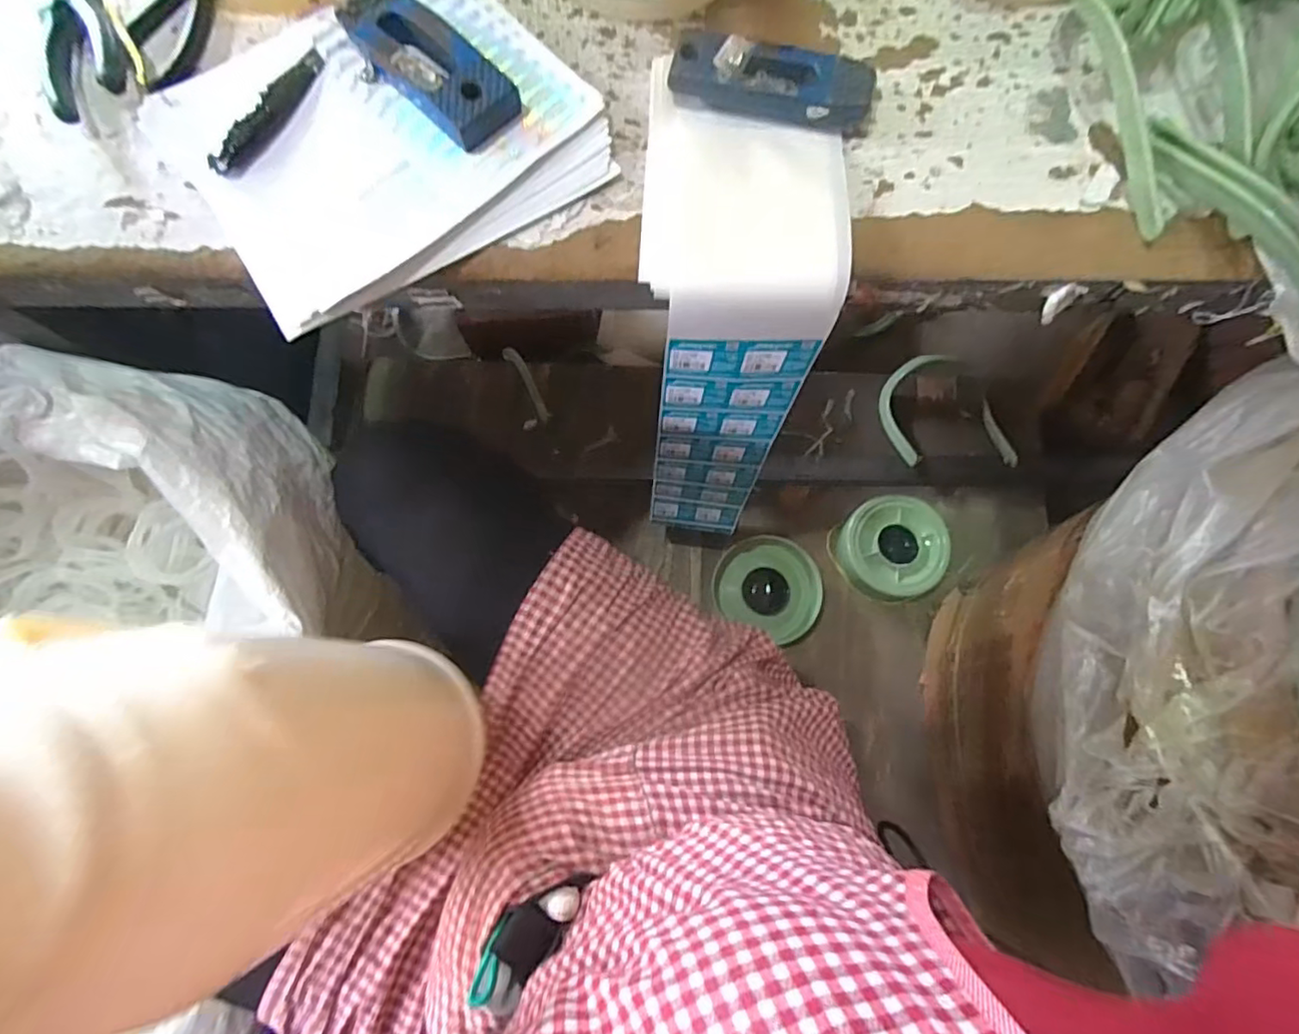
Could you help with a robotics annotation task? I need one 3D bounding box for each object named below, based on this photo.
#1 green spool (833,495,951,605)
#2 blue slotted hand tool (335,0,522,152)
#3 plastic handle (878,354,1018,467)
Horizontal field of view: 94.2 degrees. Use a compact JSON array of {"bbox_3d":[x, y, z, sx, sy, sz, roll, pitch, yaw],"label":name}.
[{"bbox_3d":[0.363,0.045,0.908,0.150,0.058,0.139,0,79,0],"label":"green spool"},{"bbox_3d":[-0.148,-0.302,0.399,0.137,0.023,0.055,43,82,8],"label":"blue slotted hand tool"},{"bbox_3d":[0.452,-0.163,0.931,0.178,0.100,0.207,0,79,0],"label":"plastic handle"}]

